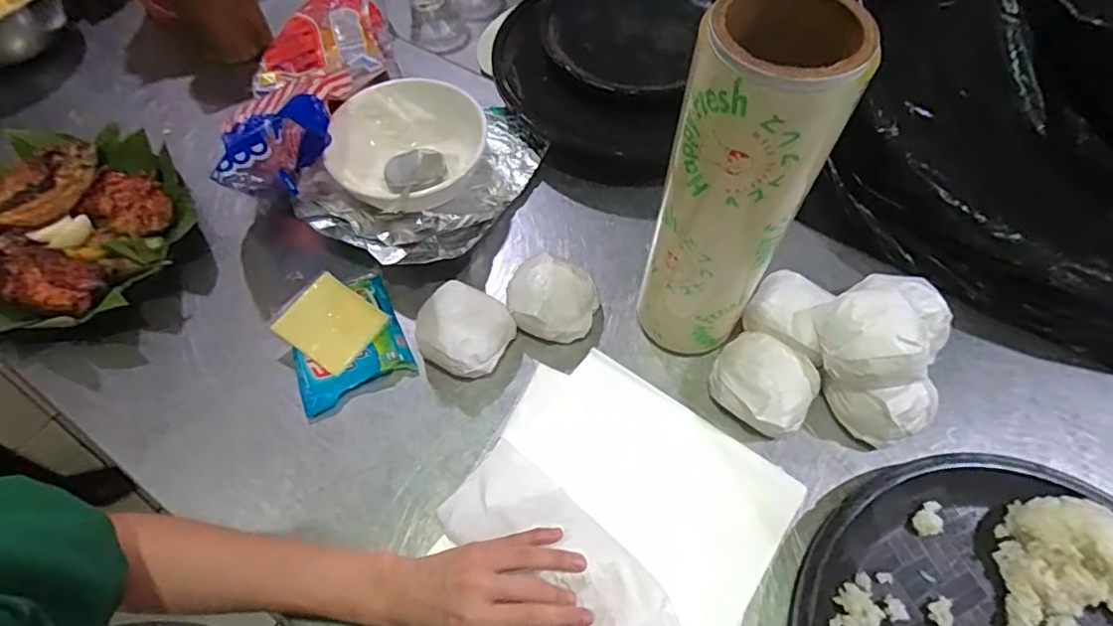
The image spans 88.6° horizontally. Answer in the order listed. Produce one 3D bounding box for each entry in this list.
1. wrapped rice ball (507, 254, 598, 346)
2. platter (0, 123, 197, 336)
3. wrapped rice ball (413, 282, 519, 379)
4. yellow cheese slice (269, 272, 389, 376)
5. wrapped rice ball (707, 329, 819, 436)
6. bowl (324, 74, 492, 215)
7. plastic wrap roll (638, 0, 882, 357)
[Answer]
[{"bbox_3d":[-0.005,-0.014,0.558,0.085,0.053,0.076,16,60,9],"label":"wrapped rice ball"},{"bbox_3d":[-0.520,-0.092,0.601,0.238,0.063,0.252,0,61,0],"label":"platter"},{"bbox_3d":[-0.089,0.018,0.544,0.079,0.054,0.077,0,61,0],"label":"wrapped rice ball"},{"bbox_3d":[-0.219,0.010,0.554,0.084,0.008,0.075,34,74,13],"label":"yellow cheese slice"},{"bbox_3d":[0.184,0.066,0.516,0.086,0.052,0.083,0,61,0],"label":"wrapped rice ball"},{"bbox_3d":[-0.161,-0.170,0.623,0.158,0.062,0.185,-1,59,-1],"label":"bowl"},{"bbox_3d":[0.128,-0.070,0.439,0.088,0.316,0.084,24,62,14],"label":"plastic wrap roll"}]

